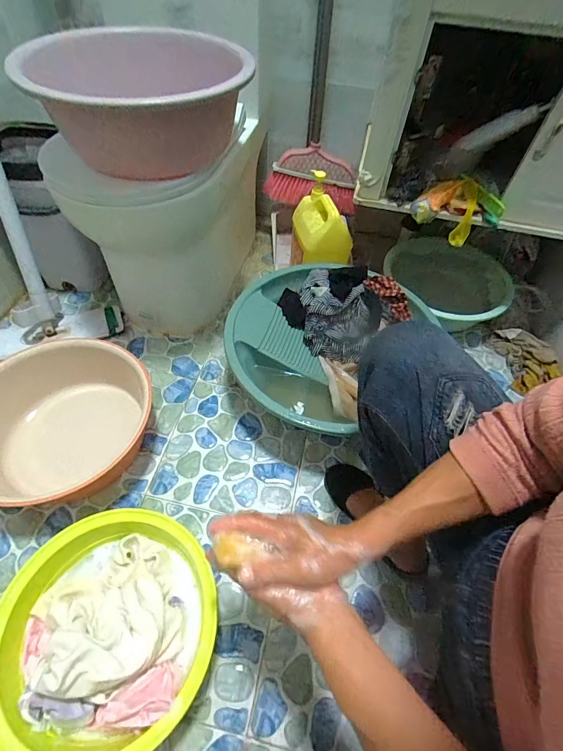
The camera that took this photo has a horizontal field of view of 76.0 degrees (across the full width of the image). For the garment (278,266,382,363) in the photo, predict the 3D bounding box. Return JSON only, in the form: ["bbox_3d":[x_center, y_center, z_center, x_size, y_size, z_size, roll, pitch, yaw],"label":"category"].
[{"bbox_3d":[0.142,-0.156,0.871,0.232,0.091,0.242,-27,61,-21],"label":"garment"}]

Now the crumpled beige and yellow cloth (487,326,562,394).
[{"bbox_3d":[0.659,-0.053,0.983,0.118,0.055,0.209,-3,55,-6],"label":"crumpled beige and yellow cloth"}]

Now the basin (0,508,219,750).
[{"bbox_3d":[-0.259,0.371,0.538,0.303,0.128,0.293,2,55,-3],"label":"basin"}]

